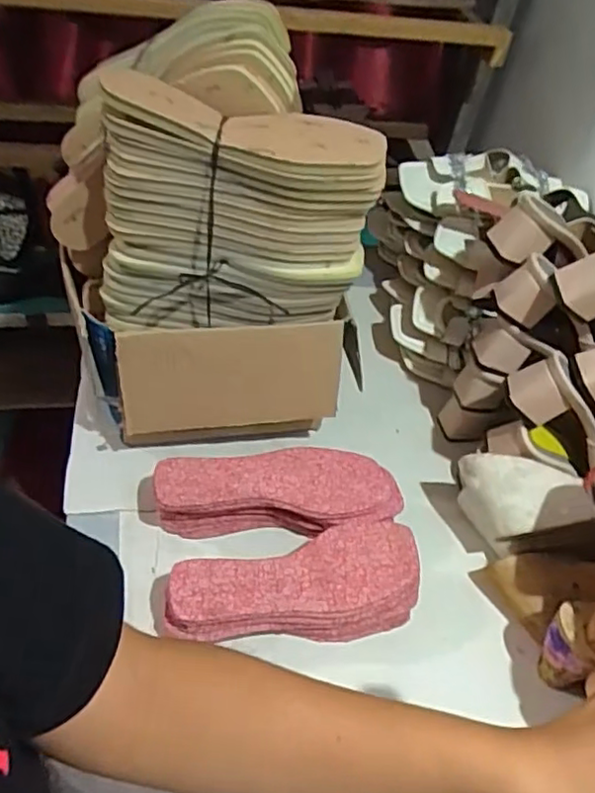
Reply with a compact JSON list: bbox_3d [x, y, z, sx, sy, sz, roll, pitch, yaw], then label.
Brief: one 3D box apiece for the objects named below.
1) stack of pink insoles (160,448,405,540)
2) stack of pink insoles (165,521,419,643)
[{"bbox_3d":[-0.023,0.104,0.688,0.258,0.068,0.092,4,47,-9],"label":"stack of pink insoles"},{"bbox_3d":[-0.003,0.193,0.621,0.249,0.071,0.091,-6,49,-17],"label":"stack of pink insoles"}]

